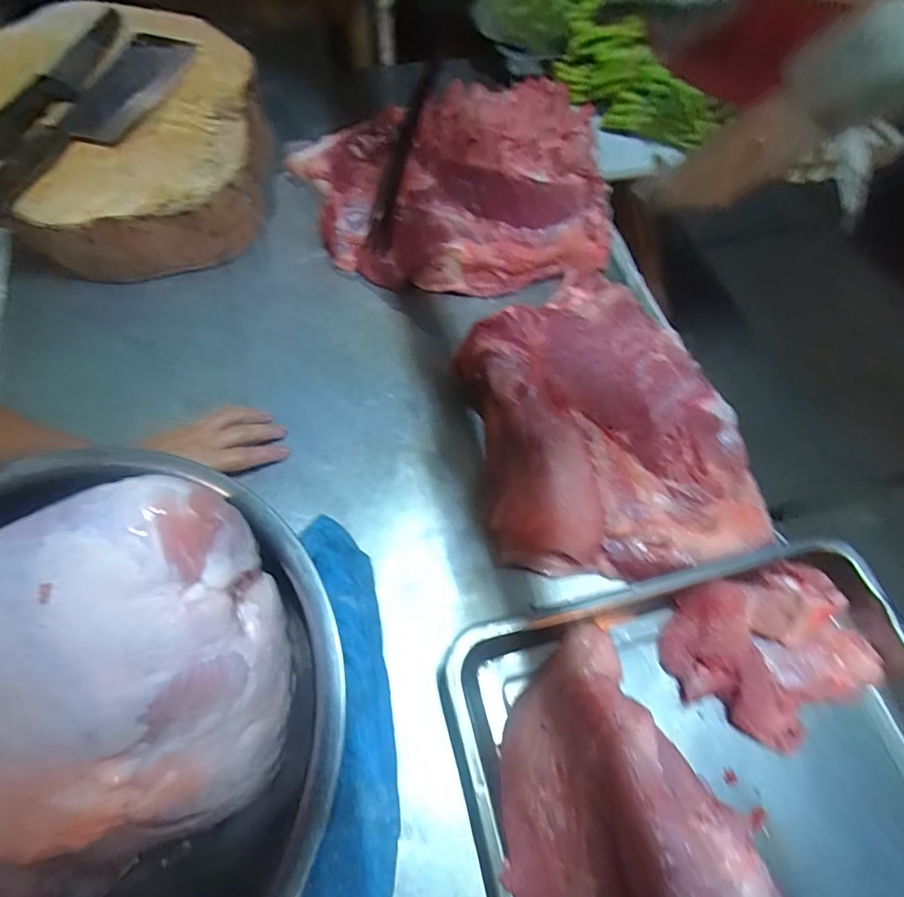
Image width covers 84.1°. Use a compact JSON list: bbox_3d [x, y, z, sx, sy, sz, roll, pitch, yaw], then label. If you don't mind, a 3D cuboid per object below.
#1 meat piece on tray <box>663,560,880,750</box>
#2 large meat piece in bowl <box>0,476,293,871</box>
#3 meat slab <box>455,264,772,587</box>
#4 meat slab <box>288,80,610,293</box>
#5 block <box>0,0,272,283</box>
[{"bbox_3d":[0.273,0.176,0.437,0.165,0.045,0.140,-26,68,-13],"label":"meat piece on tray"},{"bbox_3d":[-0.208,0.141,0.296,0.197,0.139,0.185,-20,67,-11],"label":"large meat piece in bowl"},{"bbox_3d":[0.146,-0.042,0.524,0.260,0.085,0.343,-10,65,-6],"label":"meat slab"},{"bbox_3d":[-0.007,-0.365,0.690,0.422,0.074,0.349,-2,64,-3],"label":"meat slab"},{"bbox_3d":[-0.452,-0.425,0.669,0.392,0.119,0.451,-2,64,-3],"label":"block"}]

